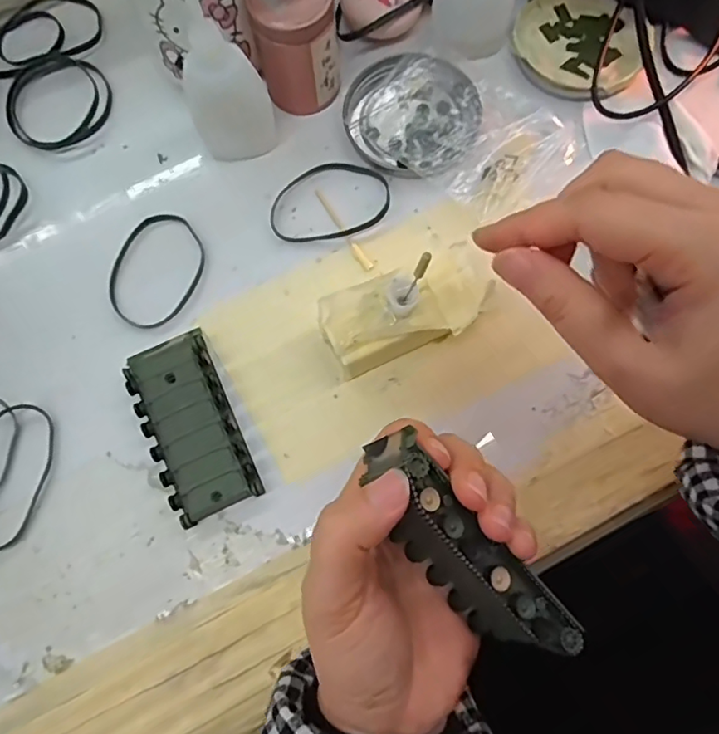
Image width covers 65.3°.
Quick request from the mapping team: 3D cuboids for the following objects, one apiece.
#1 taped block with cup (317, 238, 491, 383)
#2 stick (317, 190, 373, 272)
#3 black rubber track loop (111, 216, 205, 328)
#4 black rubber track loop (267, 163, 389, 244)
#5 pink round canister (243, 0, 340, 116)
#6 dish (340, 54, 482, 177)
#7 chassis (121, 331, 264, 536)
[{"bbox_3d":[0.024,-0.027,0.287,0.085,0.043,0.042,-25,77,-5],"label":"taped block with cup"},{"bbox_3d":[-0.010,-0.079,0.320,0.006,0.004,0.059,-32,78,-6],"label":"stick"},{"bbox_3d":[-0.116,-0.056,0.317,0.050,0.004,0.067,19,78,5],"label":"black rubber track loop"},{"bbox_3d":[-0.017,-0.097,0.325,0.069,0.004,0.047,-8,77,-1],"label":"black rubber track loop"},{"bbox_3d":[-0.036,-0.184,0.314,0.044,0.065,0.045,-6,77,0],"label":"pink round canister"},{"bbox_3d":[0.030,-0.149,0.330,0.079,0.011,0.075,0,77,1],"label":"dish"},{"bbox_3d":[-0.088,0.029,0.291,0.043,0.015,0.094,-24,77,-5],"label":"chassis"}]

